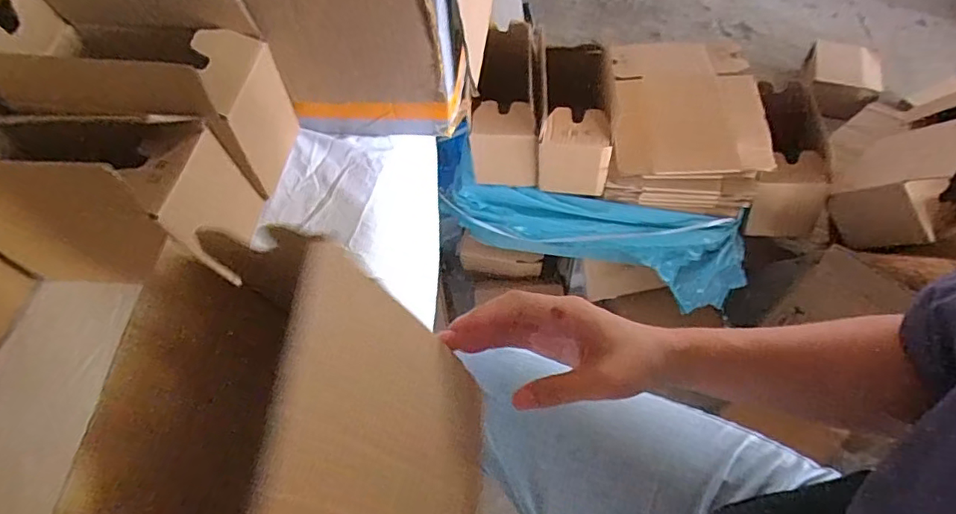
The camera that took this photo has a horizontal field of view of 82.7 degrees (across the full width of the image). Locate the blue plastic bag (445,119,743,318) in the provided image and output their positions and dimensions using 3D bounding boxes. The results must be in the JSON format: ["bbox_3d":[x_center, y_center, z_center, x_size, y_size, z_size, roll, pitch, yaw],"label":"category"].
[{"bbox_3d":[0.169,-0.046,0.881,0.513,0.211,0.077,14,59,11],"label":"blue plastic bag"}]

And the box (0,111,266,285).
[{"bbox_3d":[-0.295,-0.055,0.434,0.197,0.153,0.099,4,57,5],"label":"box"}]

